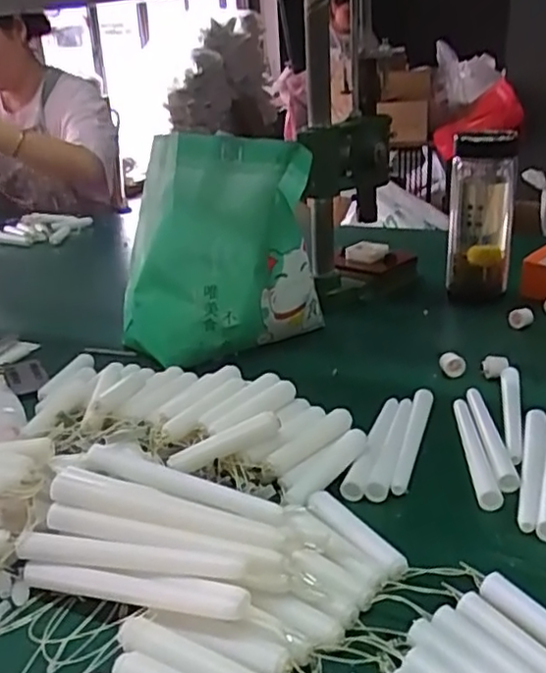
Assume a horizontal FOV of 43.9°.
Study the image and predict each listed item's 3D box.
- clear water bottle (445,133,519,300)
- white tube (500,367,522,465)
[{"bbox_3d":[0.258,-0.147,0.847,0.078,0.212,0.084,5,24,19],"label":"clear water bottle"},{"bbox_3d":[0.212,0.067,0.597,0.017,0.015,0.150,4,24,14],"label":"white tube"}]

